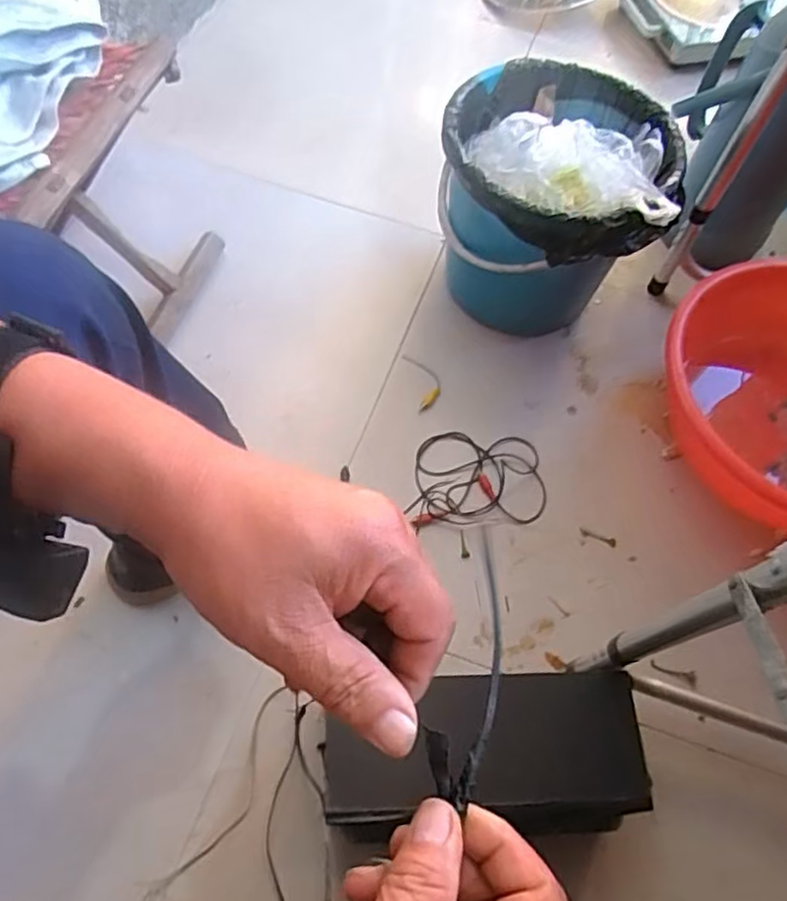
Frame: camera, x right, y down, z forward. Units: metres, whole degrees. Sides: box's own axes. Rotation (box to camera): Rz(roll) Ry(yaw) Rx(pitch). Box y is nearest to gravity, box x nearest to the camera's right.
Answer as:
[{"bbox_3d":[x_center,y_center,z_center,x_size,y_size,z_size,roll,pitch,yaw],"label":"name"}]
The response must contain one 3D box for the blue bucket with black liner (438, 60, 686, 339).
[{"bbox_3d":[0.190,-0.297,0.862,0.268,0.266,0.244,1,61,-3],"label":"blue bucket with black liner"}]

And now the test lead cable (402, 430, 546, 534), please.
[{"bbox_3d":[0.103,0.035,0.829,0.168,0.009,0.130,1,61,-3],"label":"test lead cable"}]

